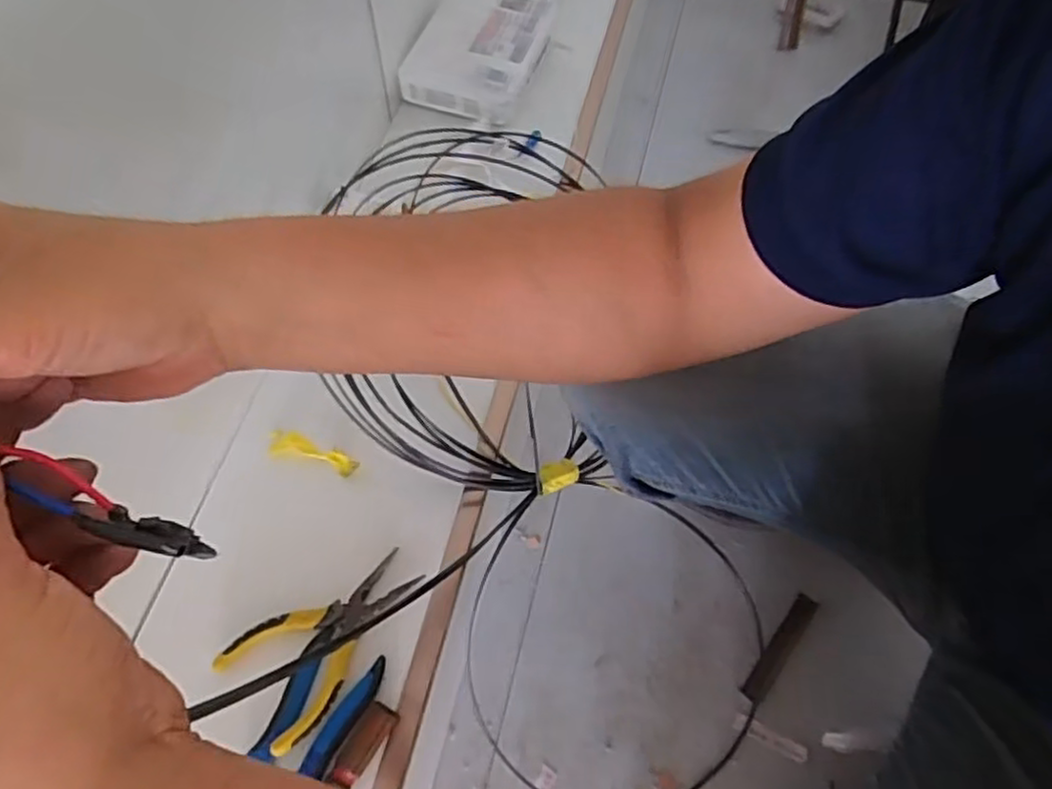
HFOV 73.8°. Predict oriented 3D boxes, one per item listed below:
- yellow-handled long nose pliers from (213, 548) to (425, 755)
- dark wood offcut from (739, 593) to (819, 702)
[{"bbox_3d":[-0.148,0.180,0.532,0.087,0.014,0.149,41,69,19],"label":"yellow-handled long nose pliers"},{"bbox_3d":[0.258,0.256,0.713,0.024,0.020,0.117,34,67,16],"label":"dark wood offcut"}]

